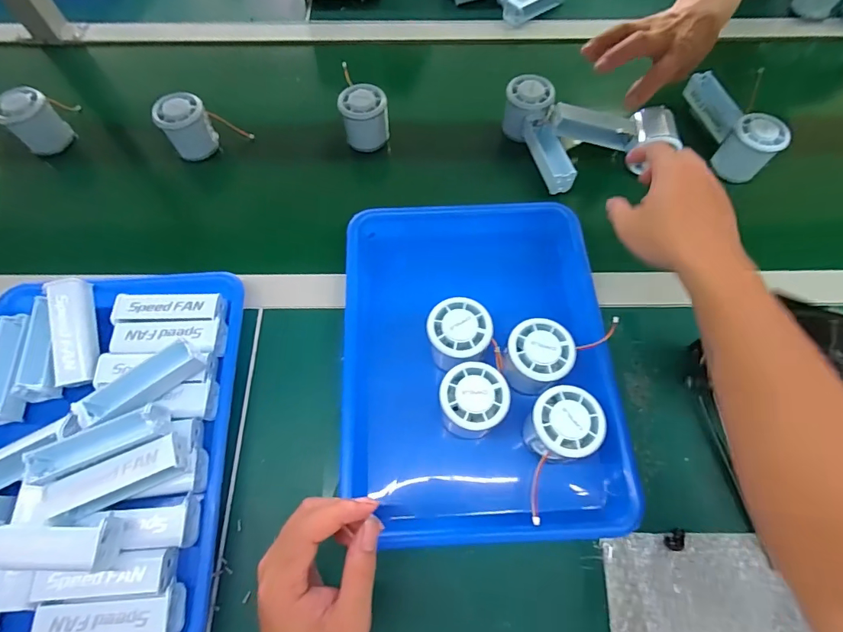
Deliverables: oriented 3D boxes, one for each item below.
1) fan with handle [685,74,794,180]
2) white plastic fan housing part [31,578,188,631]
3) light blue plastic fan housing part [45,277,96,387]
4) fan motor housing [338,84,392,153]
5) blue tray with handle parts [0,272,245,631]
[{"bbox_3d":[0.384,-0.247,0.550,0.051,0.058,0.164,-9,66,-2],"label":"fan with handle"},{"bbox_3d":[-0.237,0.233,0.343,0.100,0.032,0.035,-4,65,-1],"label":"white plastic fan housing part"},{"bbox_3d":[-0.332,0.015,0.420,0.031,0.019,0.101,-11,79,-2],"label":"light blue plastic fan housing part"},{"bbox_3d":[-0.070,-0.249,0.557,0.056,0.056,0.057,-1,63,3],"label":"fan motor housing"},{"bbox_3d":[-0.293,0.113,0.386,0.247,0.059,0.335,-2,65,0],"label":"blue tray with handle parts"}]

